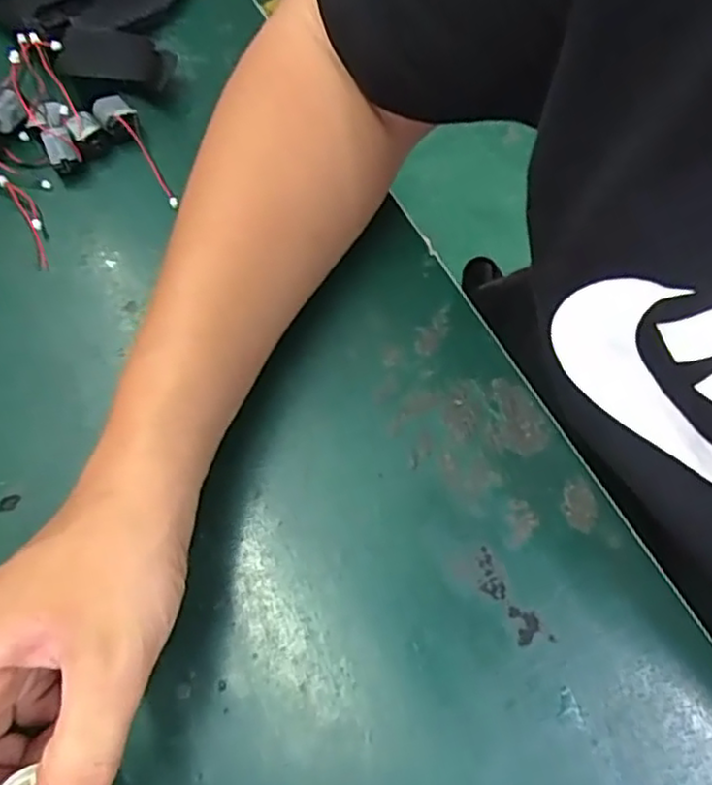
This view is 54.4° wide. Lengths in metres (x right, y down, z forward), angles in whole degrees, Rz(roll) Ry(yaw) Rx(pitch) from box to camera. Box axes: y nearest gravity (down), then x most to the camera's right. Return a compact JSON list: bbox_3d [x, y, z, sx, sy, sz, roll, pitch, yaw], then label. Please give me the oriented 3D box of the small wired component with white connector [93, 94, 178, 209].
[{"bbox_3d":[-0.126,-0.138,0.396,0.021,0.020,0.084,-27,68,-8],"label":"small wired component with white connector"}]

